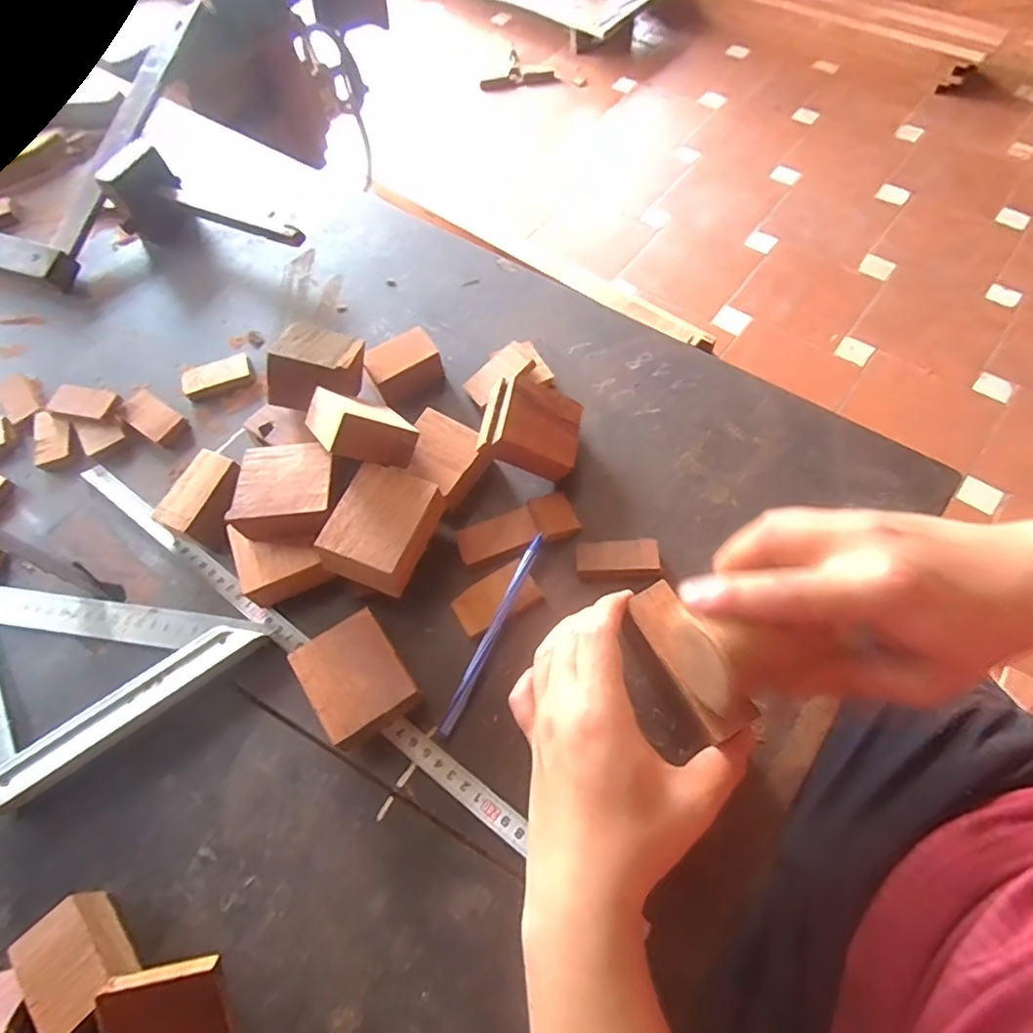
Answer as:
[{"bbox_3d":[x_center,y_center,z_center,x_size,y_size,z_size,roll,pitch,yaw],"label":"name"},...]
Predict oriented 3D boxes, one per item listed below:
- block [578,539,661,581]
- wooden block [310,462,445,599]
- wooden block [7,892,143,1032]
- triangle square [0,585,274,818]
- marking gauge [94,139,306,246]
[{"bbox_3d":[0.067,0.028,0.393,0.052,0.013,0.021,-2,64,3],"label":"block"},{"bbox_3d":[-0.081,0.004,0.376,0.062,0.028,0.077,18,67,13],"label":"wooden block"},{"bbox_3d":[-0.226,0.231,0.304,0.038,0.030,0.056,-41,68,-15],"label":"wooden block"},{"bbox_3d":[-0.287,0.076,0.409,0.178,0.027,0.178,-33,61,-17],"label":"triangle square"},{"bbox_3d":[-0.283,-0.274,0.549,0.199,0.068,0.067,27,69,17],"label":"marking gauge"}]

